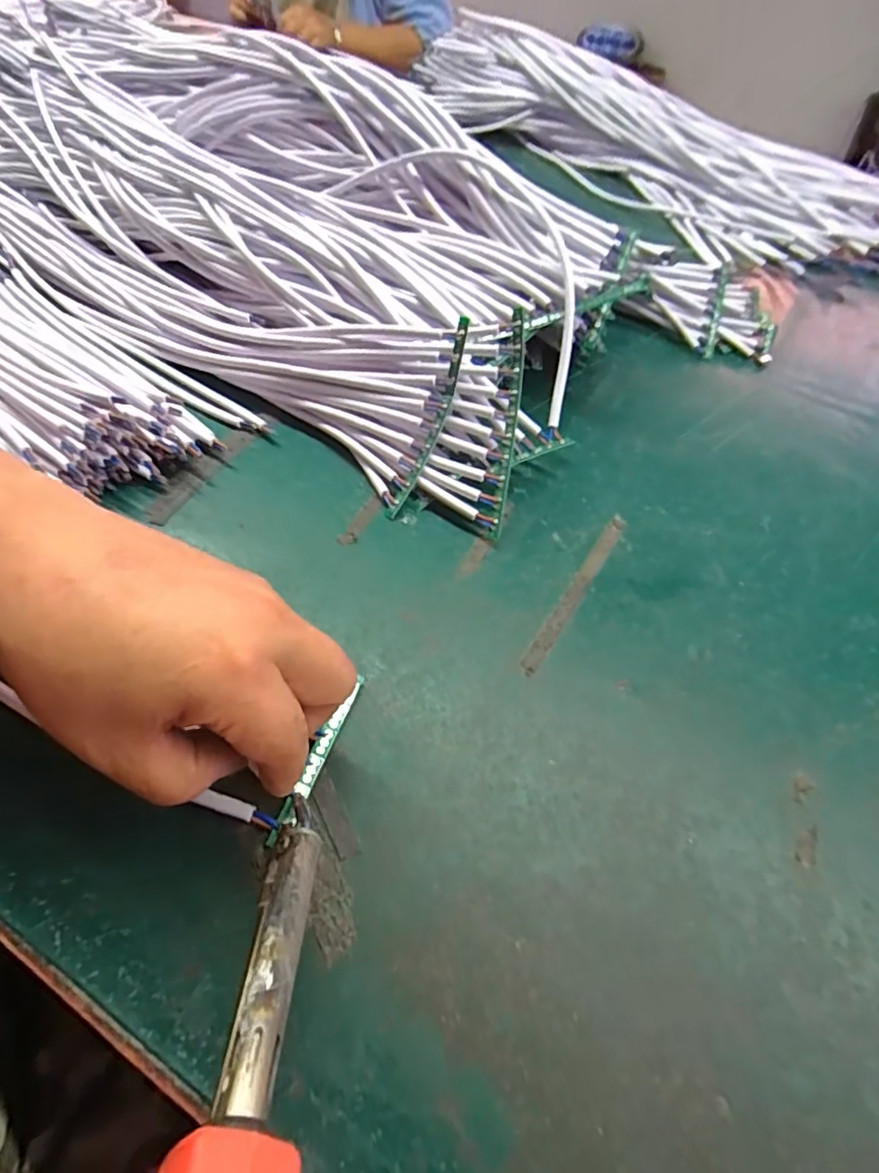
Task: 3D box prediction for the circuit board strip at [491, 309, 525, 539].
[{"bbox_3d":[0.041,-0.094,0.338,0.010,0.016,0.131,7,88,0],"label":"circuit board strip"}]

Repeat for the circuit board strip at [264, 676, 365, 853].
[{"bbox_3d":[-0.052,0.072,0.246,0.008,0.006,0.079,20,51,10],"label":"circuit board strip"}]

